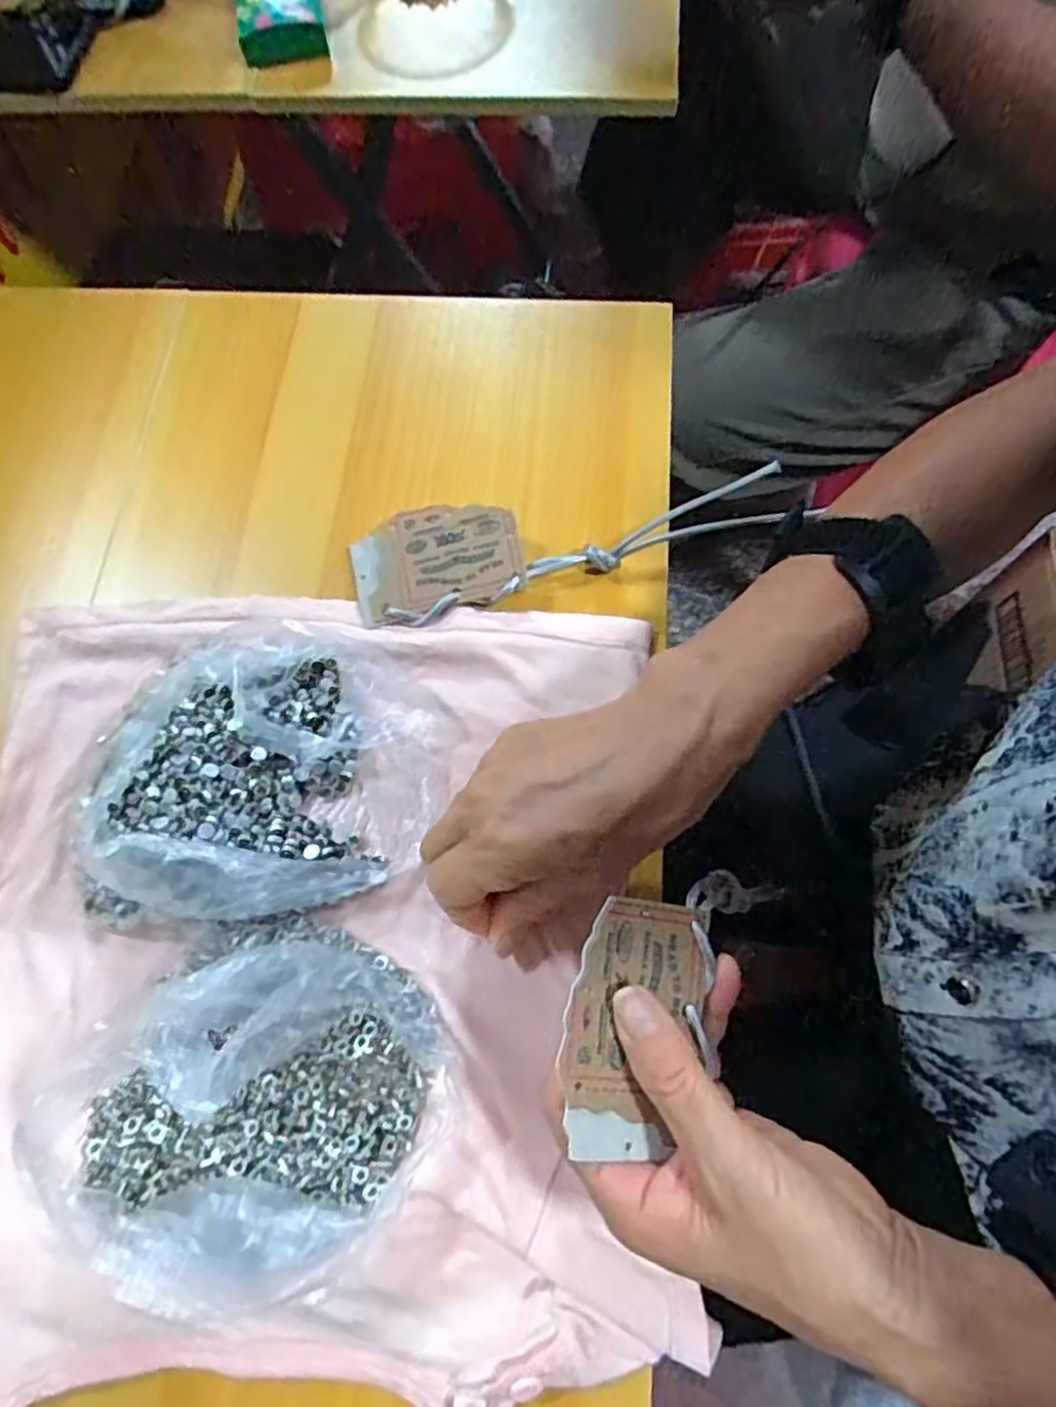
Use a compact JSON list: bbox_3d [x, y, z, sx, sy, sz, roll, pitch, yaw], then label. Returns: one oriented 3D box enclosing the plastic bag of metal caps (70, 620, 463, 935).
[{"bbox_3d":[-0.122,0.025,0.325,0.172,0.031,0.139,-16,71,-3],"label":"plastic bag of metal caps"}]

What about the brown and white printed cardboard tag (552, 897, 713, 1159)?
[{"bbox_3d":[0.038,0.112,0.256,0.049,0.005,0.085,22,69,-16],"label":"brown and white printed cardboard tag"}]

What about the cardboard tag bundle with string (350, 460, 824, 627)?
[{"bbox_3d":[0.015,-0.089,0.364,0.210,0.013,0.057,-16,79,3],"label":"cardboard tag bundle with string"}]

